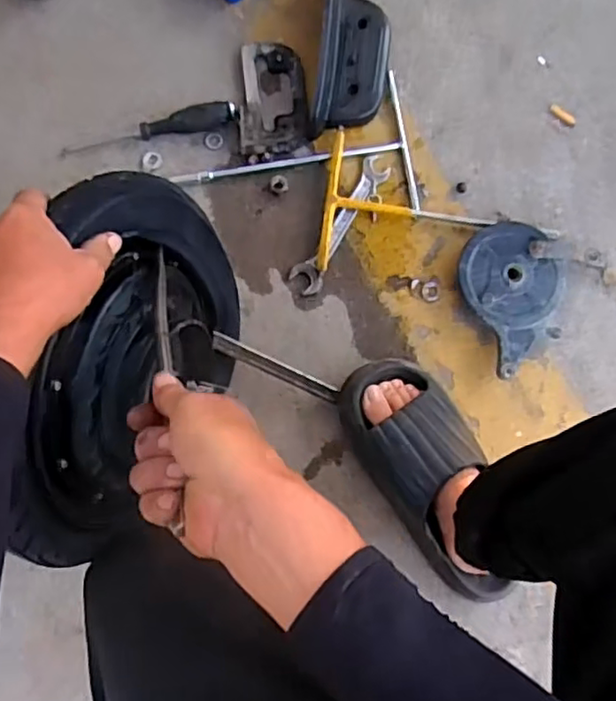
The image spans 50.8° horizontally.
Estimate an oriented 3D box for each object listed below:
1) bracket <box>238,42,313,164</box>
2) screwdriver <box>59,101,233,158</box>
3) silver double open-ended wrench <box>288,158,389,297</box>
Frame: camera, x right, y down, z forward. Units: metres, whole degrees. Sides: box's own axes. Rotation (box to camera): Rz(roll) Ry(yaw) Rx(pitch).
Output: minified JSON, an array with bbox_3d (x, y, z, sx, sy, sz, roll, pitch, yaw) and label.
[{"bbox_3d":[-0.045,-0.305,0.789,0.084,0.023,0.147,-8,85,-1],"label":"bracket"},{"bbox_3d":[-0.189,-0.263,0.772,0.210,0.019,0.026,-12,85,-1],"label":"screwdriver"},{"bbox_3d":[0.041,-0.151,0.775,0.038,0.009,0.184,33,86,3],"label":"silver double open-ended wrench"}]

